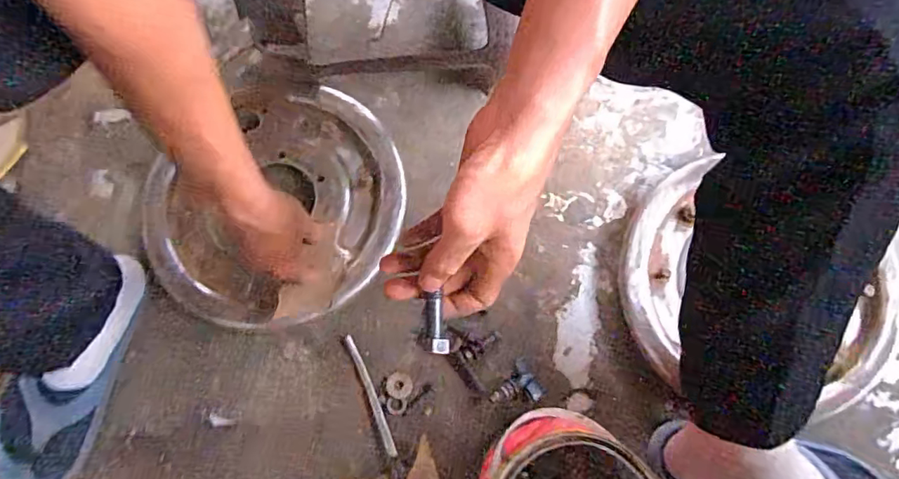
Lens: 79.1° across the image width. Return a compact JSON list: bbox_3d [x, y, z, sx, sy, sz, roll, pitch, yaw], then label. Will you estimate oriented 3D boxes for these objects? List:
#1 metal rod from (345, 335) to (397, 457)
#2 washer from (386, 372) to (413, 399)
[{"bbox_3d":[-0.088,0.173,0.610,0.011,0.007,0.139,-23,77,-4],"label":"metal rod"},{"bbox_3d":[-0.057,0.165,0.615,0.029,0.004,0.028,8,77,3],"label":"washer"}]

